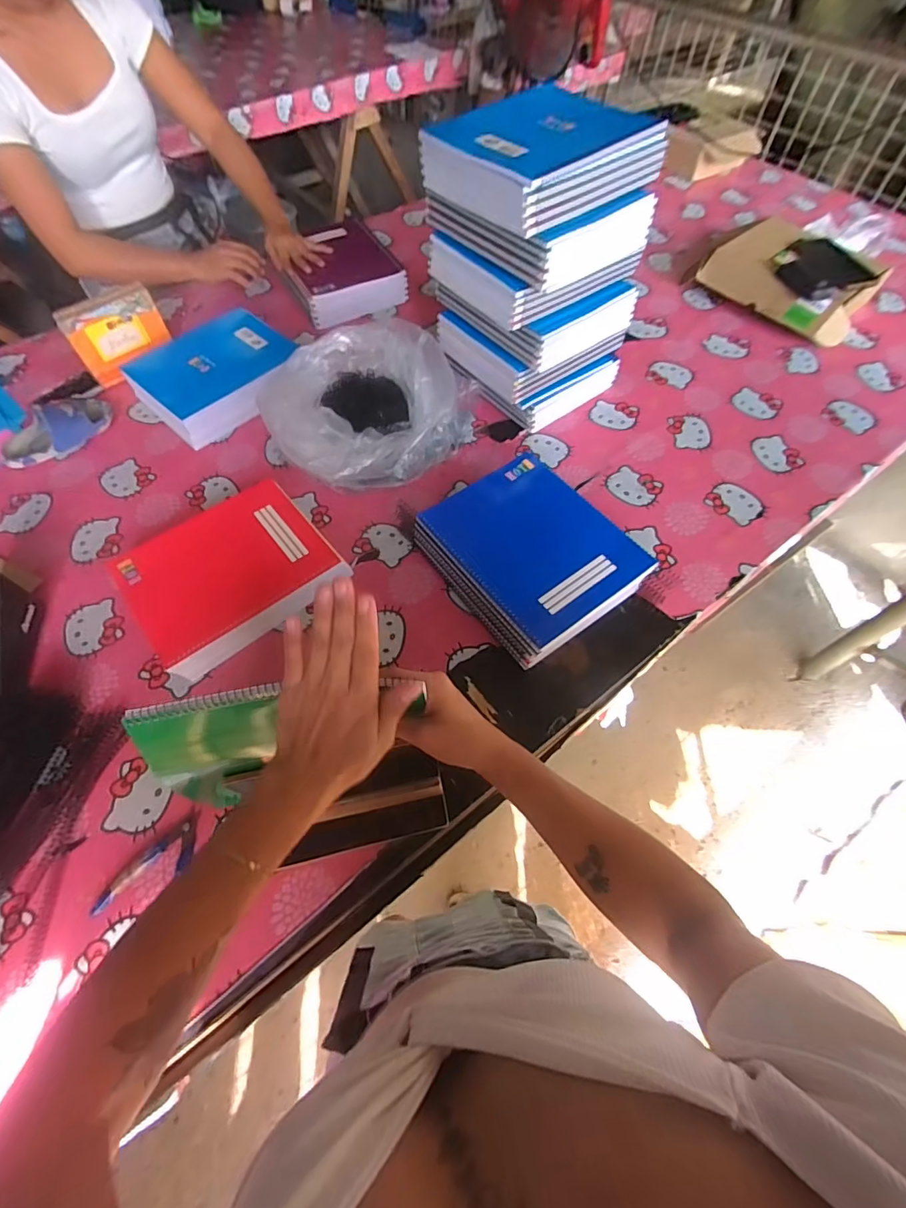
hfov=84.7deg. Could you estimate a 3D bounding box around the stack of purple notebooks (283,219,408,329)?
[{"bbox_3d":[-0.244,-0.720,1.068,0.216,0.072,0.293,-22,61,-12],"label":"stack of purple notebooks"}]

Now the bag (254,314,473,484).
[{"bbox_3d":[-0.139,-0.328,0.800,0.280,0.138,0.356,37,66,20],"label":"bag"}]

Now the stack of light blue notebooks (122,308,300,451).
[{"bbox_3d":[-0.403,-0.402,0.877,0.263,0.071,0.209,-38,66,-20],"label":"stack of light blue notebooks"}]

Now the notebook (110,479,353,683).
[{"bbox_3d":[-0.304,-0.044,0.688,0.255,0.042,0.219,-33,64,-17],"label":"notebook"}]

